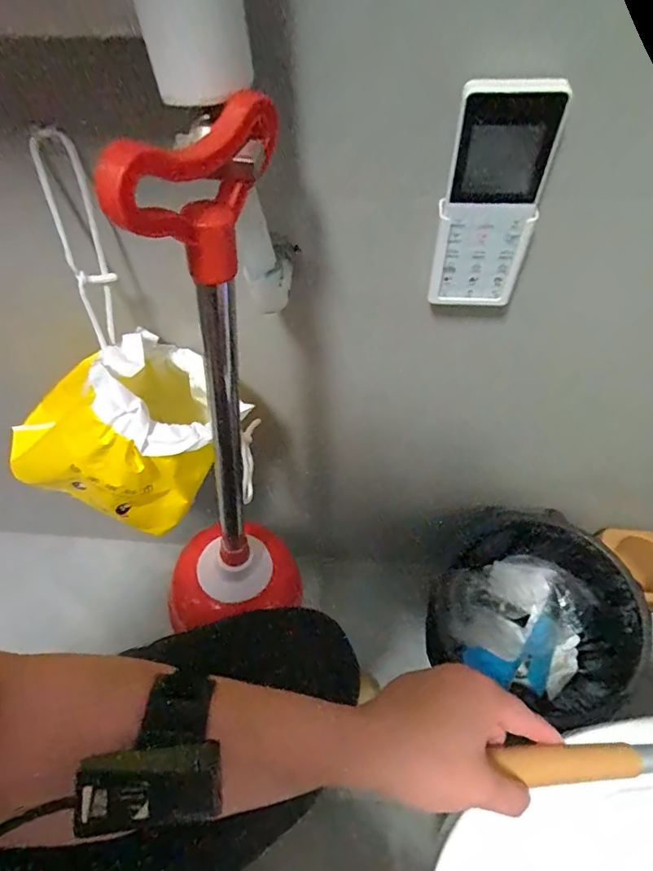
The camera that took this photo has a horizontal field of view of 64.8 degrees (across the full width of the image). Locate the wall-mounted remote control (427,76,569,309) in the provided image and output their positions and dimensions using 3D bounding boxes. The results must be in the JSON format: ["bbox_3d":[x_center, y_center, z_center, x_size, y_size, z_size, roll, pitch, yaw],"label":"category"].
[{"bbox_3d":[0.101,-0.140,0.322,0.056,0.145,0.016,-3,59,2],"label":"wall-mounted remote control"}]

